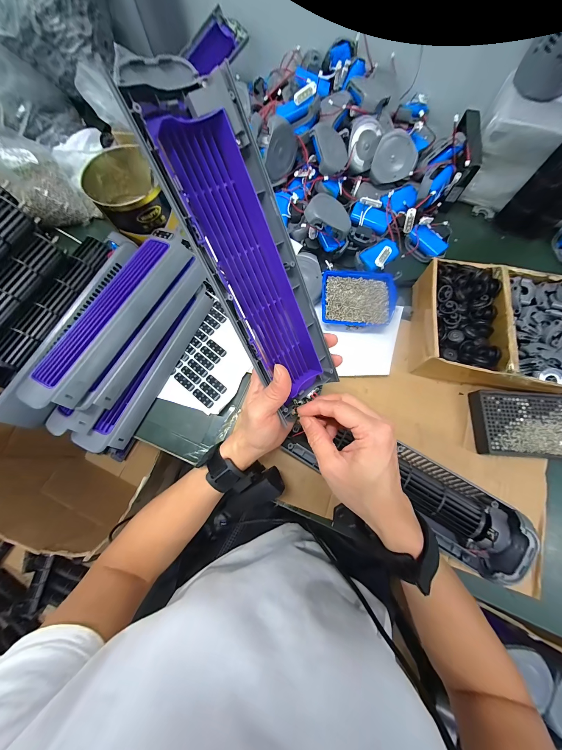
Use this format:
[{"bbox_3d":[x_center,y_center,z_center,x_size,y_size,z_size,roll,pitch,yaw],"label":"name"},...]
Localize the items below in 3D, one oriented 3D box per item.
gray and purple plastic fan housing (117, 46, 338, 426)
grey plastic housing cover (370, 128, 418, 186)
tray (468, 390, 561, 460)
[{"bbox_3d":[-0.021,-0.088,0.216,0.077,0.033,0.275,-30,115,-8],"label":"gray and purple plastic fan housing"},{"bbox_3d":[0.205,-0.387,0.453,0.073,0.014,0.075,16,113,4],"label":"grey plastic housing cover"},{"bbox_3d":[0.351,0.070,0.359,0.141,0.020,0.090,3,74,1],"label":"tray"}]

